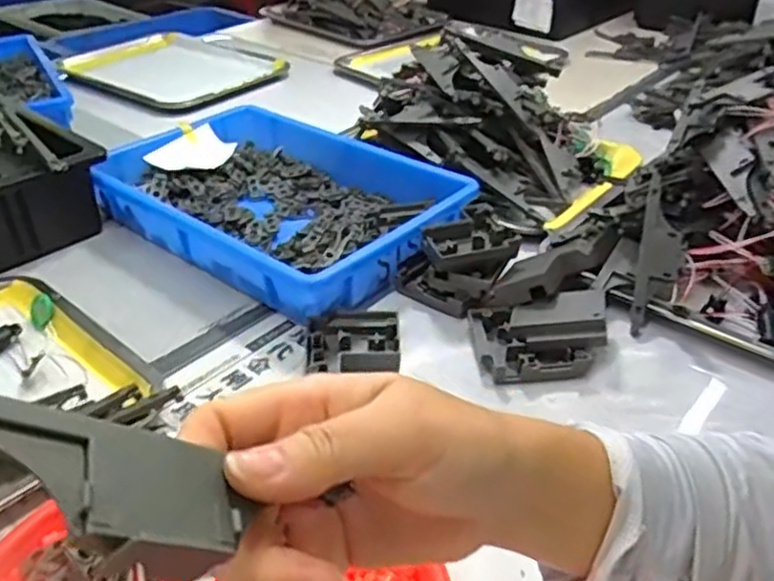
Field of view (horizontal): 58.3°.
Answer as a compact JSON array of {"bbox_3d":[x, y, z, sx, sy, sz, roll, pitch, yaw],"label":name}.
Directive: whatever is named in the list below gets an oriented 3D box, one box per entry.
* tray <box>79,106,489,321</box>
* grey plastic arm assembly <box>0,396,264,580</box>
[{"bbox_3d":[-0.121,-0.100,0.726,0.373,0.059,0.238,25,42,32],"label":"tray"},{"bbox_3d":[-0.072,0.038,0.156,0.088,0.008,0.035,35,26,-24],"label":"grey plastic arm assembly"}]

